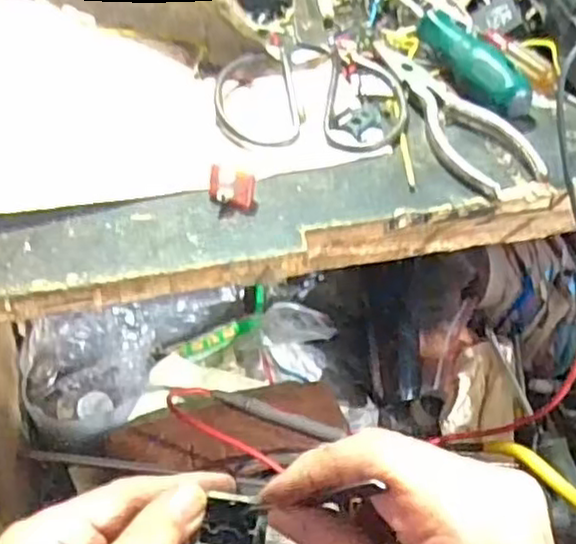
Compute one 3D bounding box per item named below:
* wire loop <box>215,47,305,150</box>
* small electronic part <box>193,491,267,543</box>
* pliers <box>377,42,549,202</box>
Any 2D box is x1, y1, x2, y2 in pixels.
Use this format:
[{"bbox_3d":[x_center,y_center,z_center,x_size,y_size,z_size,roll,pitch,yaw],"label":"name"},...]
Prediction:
[{"bbox_3d":[-0.018,-0.102,0.414,0.050,0.012,0.085,-5,46,-8],"label":"wire loop"},{"bbox_3d":[-0.024,0.111,0.304,0.027,0.014,0.025,6,45,2],"label":"small electronic part"},{"bbox_3d":[0.092,-0.098,0.413,0.044,0.006,0.145,-13,47,-16],"label":"pliers"}]

